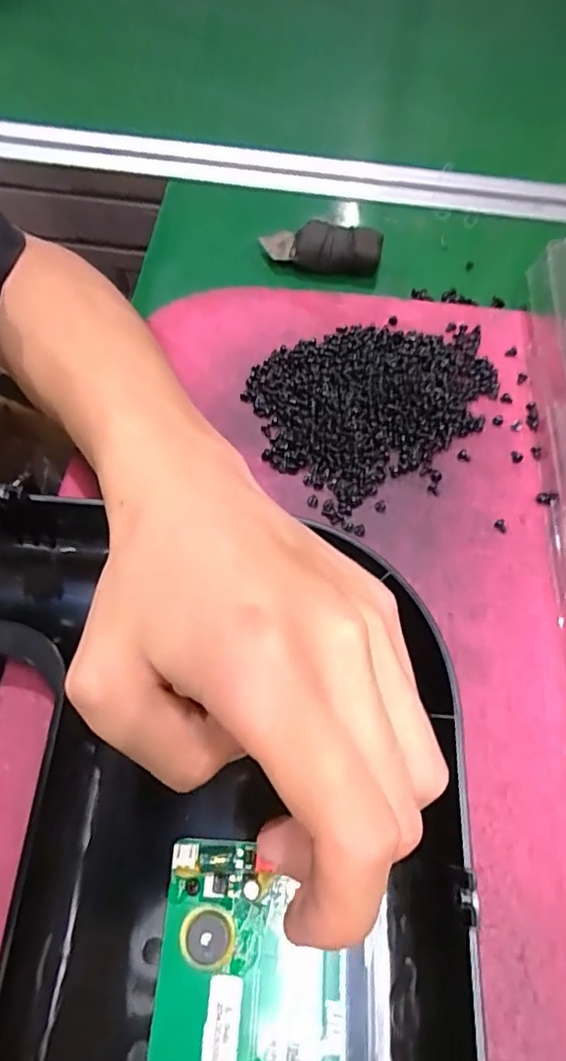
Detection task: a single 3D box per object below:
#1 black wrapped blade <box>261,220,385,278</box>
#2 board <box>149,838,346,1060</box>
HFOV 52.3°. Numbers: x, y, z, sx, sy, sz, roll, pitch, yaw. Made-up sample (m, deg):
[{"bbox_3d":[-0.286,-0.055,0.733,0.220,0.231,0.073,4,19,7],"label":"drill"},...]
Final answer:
[{"bbox_3d":[0.023,-0.171,0.351,0.071,0.018,0.027,7,66,1],"label":"black wrapped blade"},{"bbox_3d":[-0.011,0.158,0.181,0.059,0.008,0.102,4,66,0],"label":"board"}]

